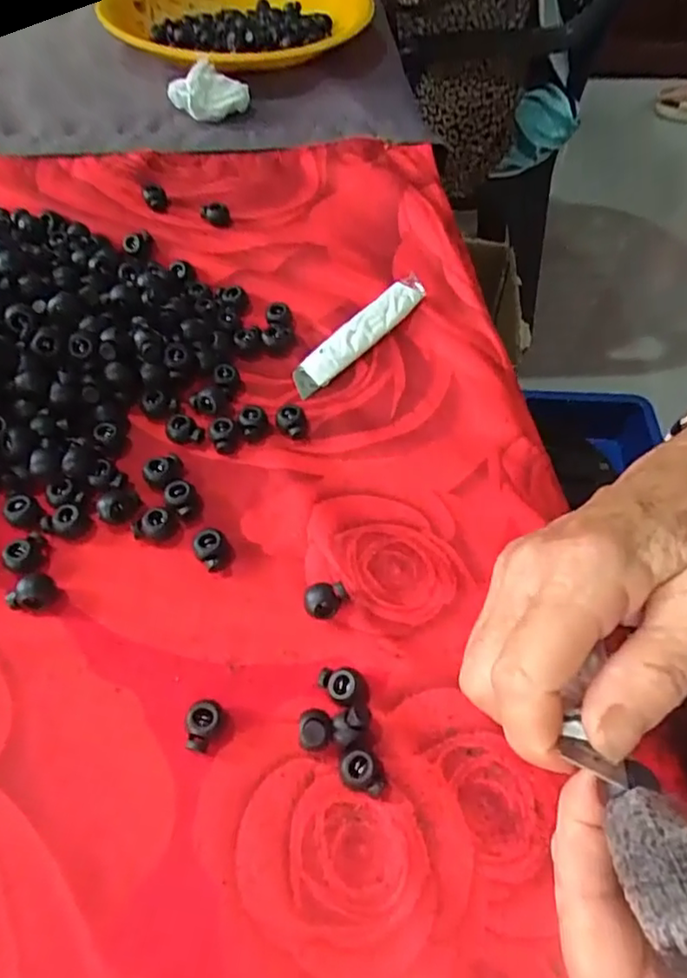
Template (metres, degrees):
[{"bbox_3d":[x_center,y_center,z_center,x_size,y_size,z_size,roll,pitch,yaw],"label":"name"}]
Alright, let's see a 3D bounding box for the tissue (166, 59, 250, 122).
[{"bbox_3d":[-0.109,-0.317,0.495,0.063,0.036,0.034,-4,56,-6],"label":"tissue"}]

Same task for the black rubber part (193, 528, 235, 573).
[{"bbox_3d":[-0.059,0.028,0.278,0.015,0.011,0.018,-35,65,-24],"label":"black rubber part"}]

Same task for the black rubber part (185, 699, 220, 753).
[{"bbox_3d":[-0.056,0.094,0.242,0.012,0.011,0.019,15,56,6],"label":"black rubber part"}]

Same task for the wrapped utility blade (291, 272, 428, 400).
[{"bbox_3d":[0.011,-0.092,0.357,0.019,0.005,0.108,43,67,5],"label":"wrapped utility blade"}]

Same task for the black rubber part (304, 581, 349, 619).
[{"bbox_3d":[-0.008,0.049,0.265,0.018,0.012,0.014,-3,56,-6],"label":"black rubber part"}]

